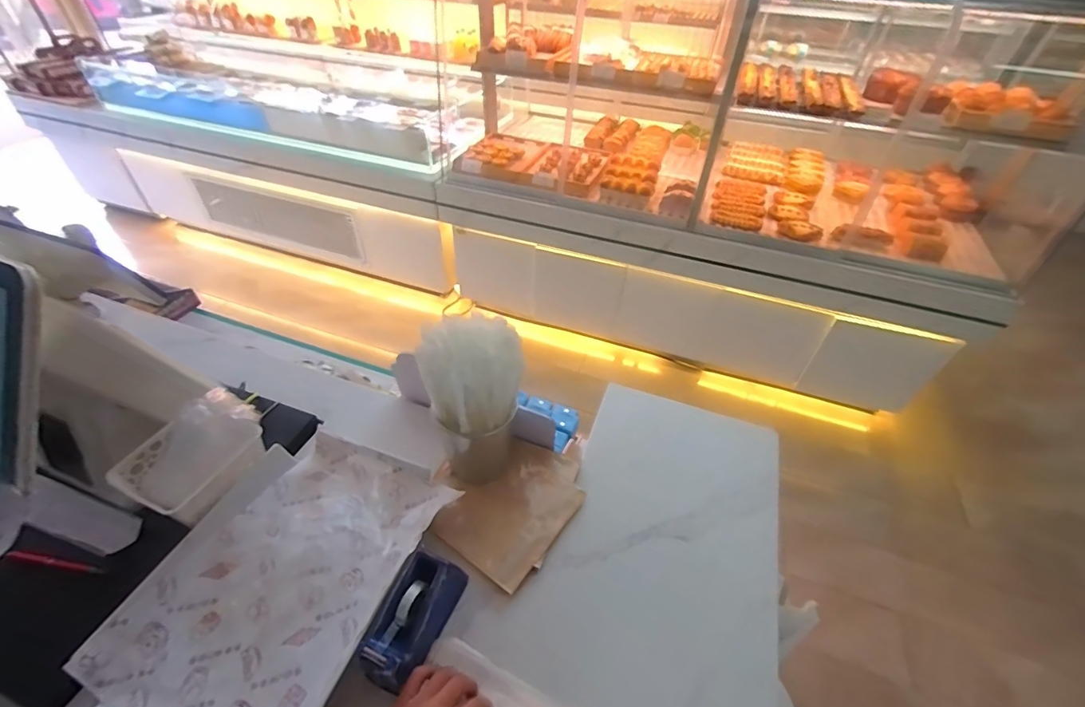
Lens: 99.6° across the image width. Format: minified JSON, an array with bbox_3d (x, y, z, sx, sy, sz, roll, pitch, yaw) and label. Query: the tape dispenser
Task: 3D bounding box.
[{"bbox_3d":[-0.149,0.299,0.528,0.060,0.086,0.138,18,46,15],"label":"tape dispenser"}]

